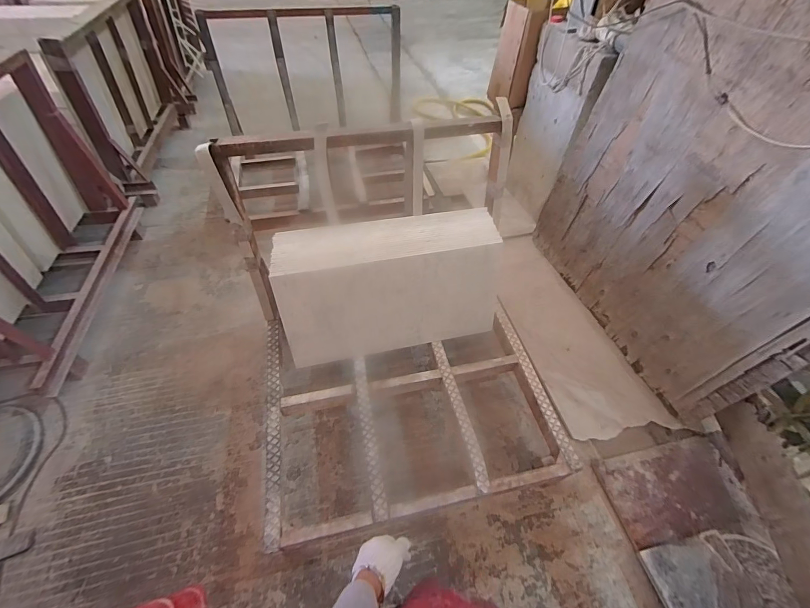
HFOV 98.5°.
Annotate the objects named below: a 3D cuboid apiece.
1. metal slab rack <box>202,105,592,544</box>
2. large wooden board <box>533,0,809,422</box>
[{"bbox_3d":[-0.013,0.043,1.124,0.982,0.813,1.020,-10,53,-8],"label":"metal slab rack"},{"bbox_3d":[1.007,-0.352,1.260,0.045,1.180,1.201,-8,51,-17],"label":"large wooden board"}]

